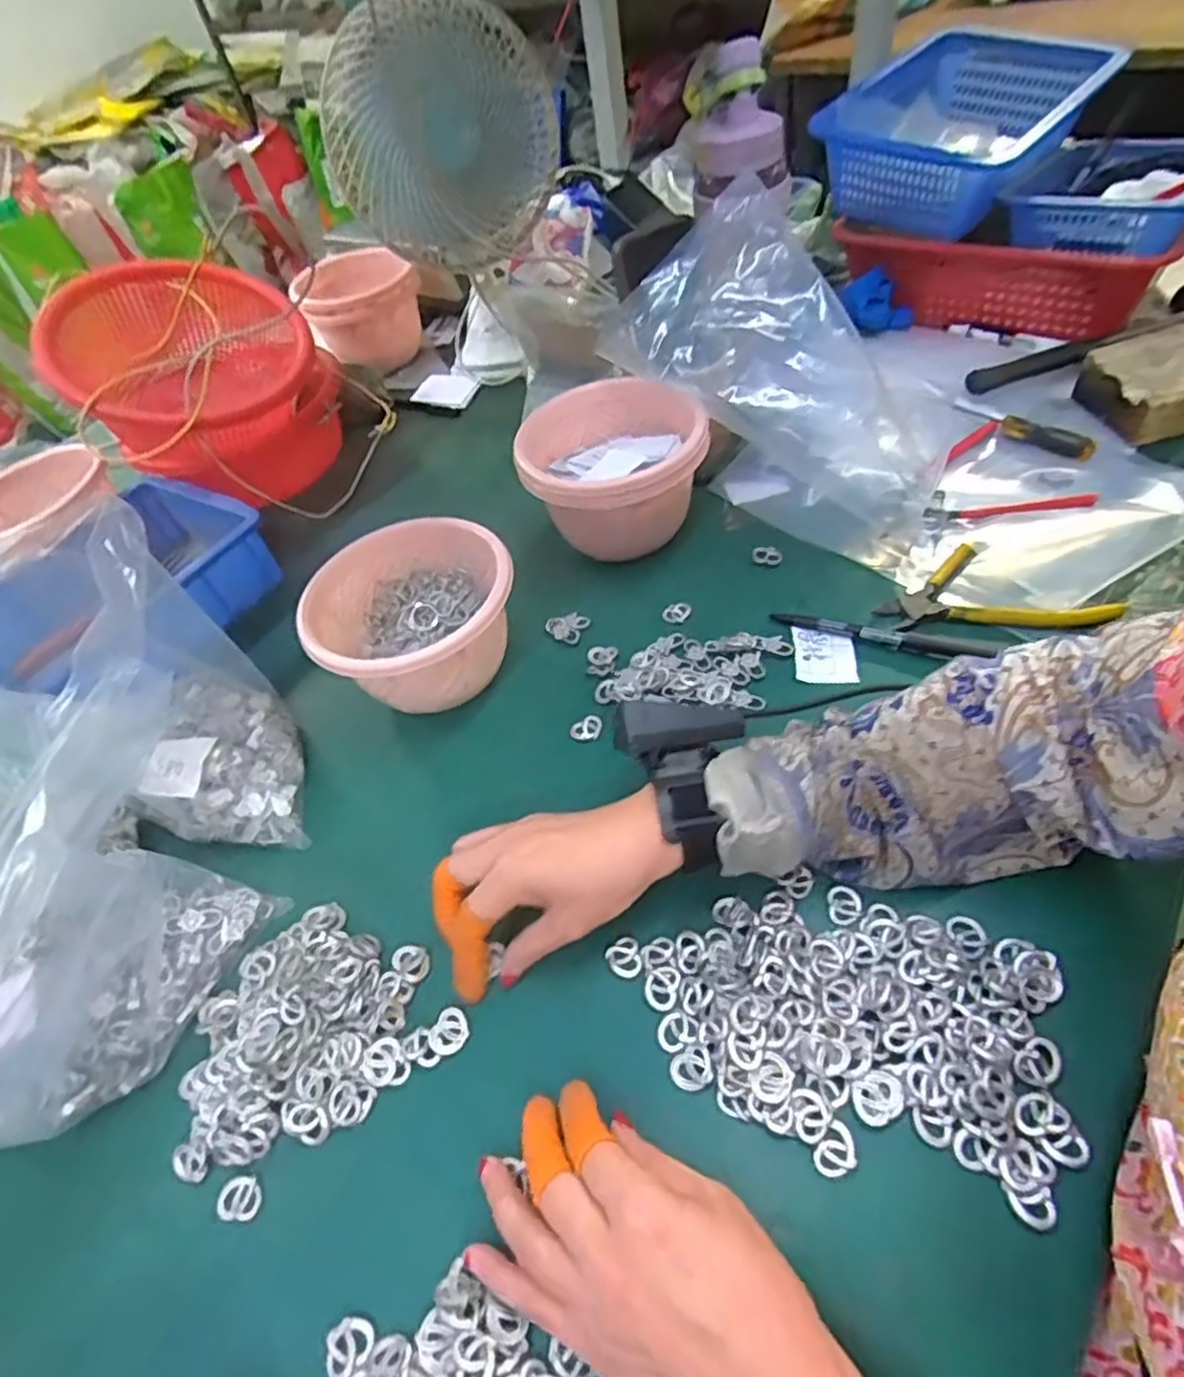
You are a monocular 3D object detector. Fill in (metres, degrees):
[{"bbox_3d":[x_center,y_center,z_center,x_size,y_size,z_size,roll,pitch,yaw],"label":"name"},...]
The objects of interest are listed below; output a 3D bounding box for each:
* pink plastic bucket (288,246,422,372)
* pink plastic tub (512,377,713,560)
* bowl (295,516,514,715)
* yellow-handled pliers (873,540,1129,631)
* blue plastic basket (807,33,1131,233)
[{"bbox_3d":[-0.285,-0.467,0.902,0.140,0.099,0.148,-6,49,7],"label":"pink plastic bucket"},{"bbox_3d":[0.020,-0.180,0.603,0.145,0.102,0.146,-6,49,7],"label":"pink plastic tub"},{"bbox_3d":[-0.126,-0.045,0.530,0.140,0.083,0.140,-5,50,7],"label":"bowl"},{"bbox_3d":[0.285,-0.074,0.516,0.151,0.014,0.076,-2,50,11],"label":"yellow-handled pliers"},{"bbox_3d":[0.368,-0.549,0.718,0.205,0.104,0.289,20,57,27],"label":"blue plastic basket"}]

